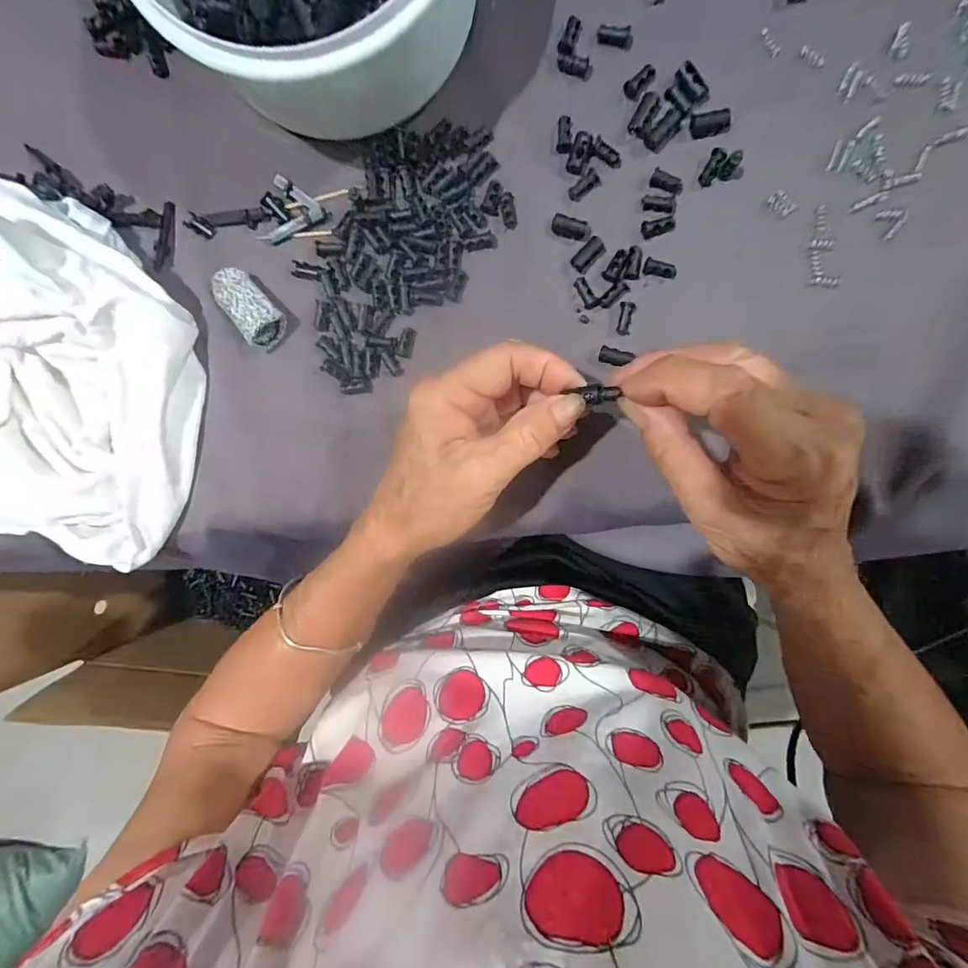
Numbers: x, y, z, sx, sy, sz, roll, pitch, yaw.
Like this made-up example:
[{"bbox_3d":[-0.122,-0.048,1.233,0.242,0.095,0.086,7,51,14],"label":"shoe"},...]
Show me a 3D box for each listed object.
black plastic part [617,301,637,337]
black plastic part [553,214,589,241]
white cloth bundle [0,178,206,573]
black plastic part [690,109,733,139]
[{"bbox_3d":[0.079,-0.092,0.263,0.008,0.004,0.017,6,98,3],"label":"black plastic part"},{"bbox_3d":[0.047,-0.140,0.259,0.018,0.005,0.009,16,99,2],"label":"black plastic part"},{"bbox_3d":[-0.265,-0.056,0.266,0.185,0.058,0.202,12,98,3],"label":"white cloth bundle"},{"bbox_3d":[0.119,-0.187,0.246,0.022,0.005,0.011,-9,97,5],"label":"black plastic part"}]

